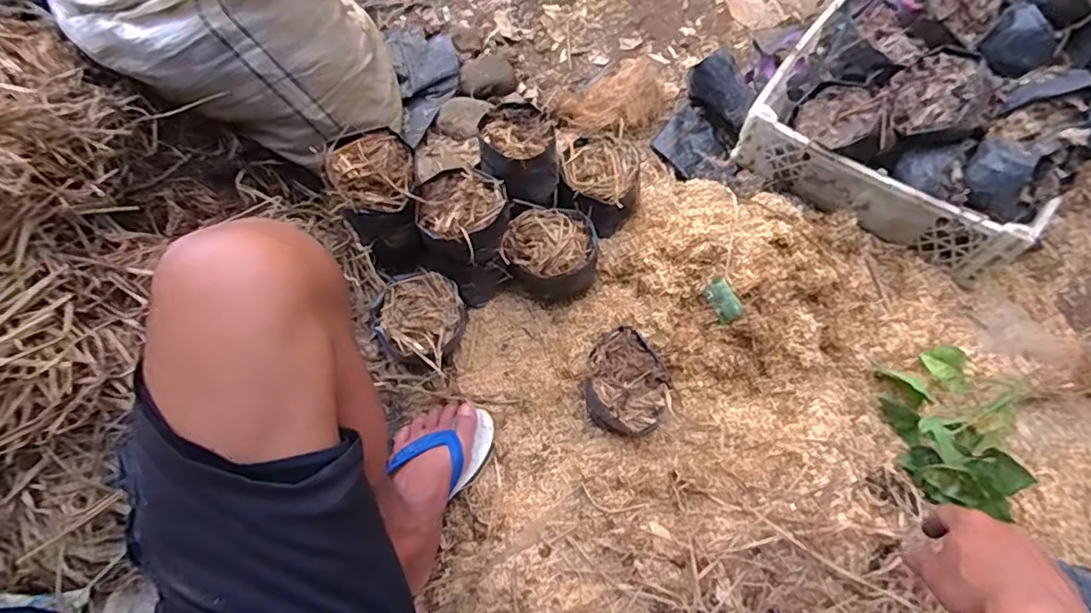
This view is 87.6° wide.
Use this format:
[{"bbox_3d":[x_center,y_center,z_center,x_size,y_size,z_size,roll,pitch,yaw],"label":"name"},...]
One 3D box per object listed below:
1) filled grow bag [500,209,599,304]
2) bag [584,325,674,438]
[{"bbox_3d":[0.010,-0.066,0.784,0.121,0.112,0.104,10,69,6],"label":"filled grow bag"},{"bbox_3d":[0.099,0.103,0.727,0.099,0.088,0.117,-31,70,-10],"label":"bag"}]

